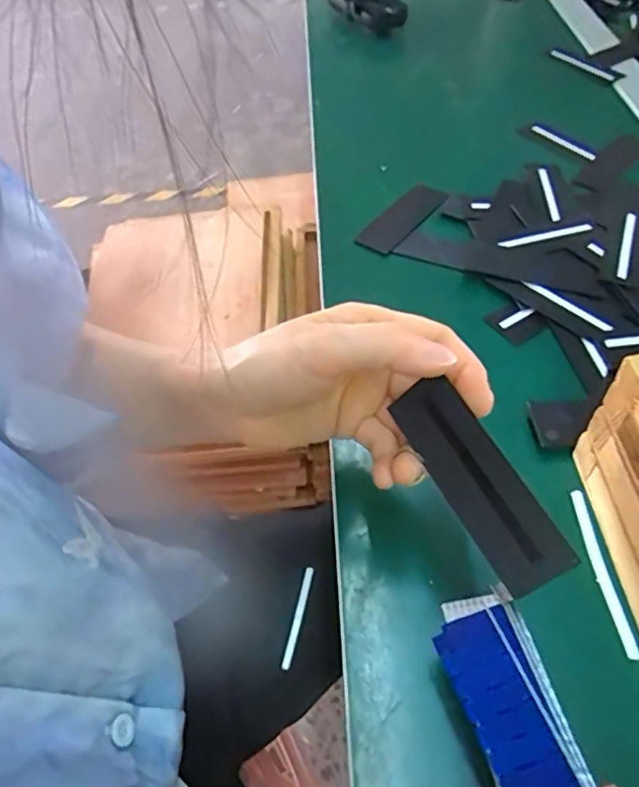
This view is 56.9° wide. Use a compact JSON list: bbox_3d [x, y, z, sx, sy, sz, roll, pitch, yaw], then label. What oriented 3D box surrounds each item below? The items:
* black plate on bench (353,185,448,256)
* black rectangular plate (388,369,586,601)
[{"bbox_3d":[0.065,-0.138,0.457,0.033,0.004,0.090,29,58,24],"label":"black plate on bench"},{"bbox_3d":[0.063,0.035,0.237,0.030,0.004,0.089,-42,66,22],"label":"black rectangular plate"}]

